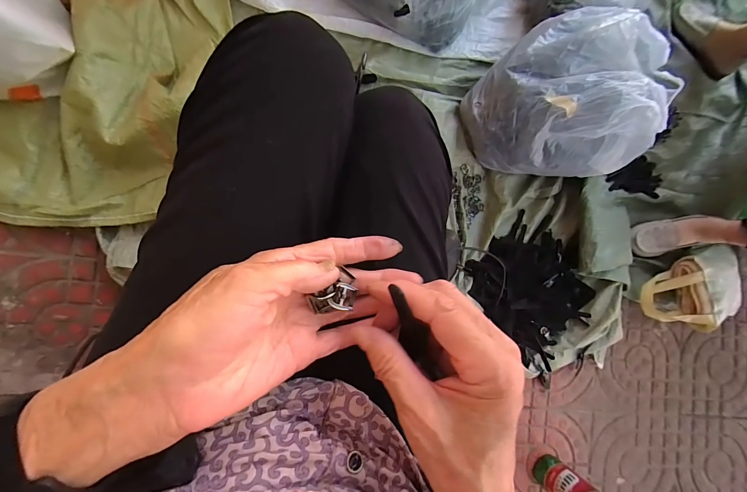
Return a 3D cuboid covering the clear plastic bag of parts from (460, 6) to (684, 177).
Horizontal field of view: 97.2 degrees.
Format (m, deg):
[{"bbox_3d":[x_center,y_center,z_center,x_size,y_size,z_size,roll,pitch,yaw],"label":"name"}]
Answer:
[{"bbox_3d":[0.385,-0.280,0.613,0.355,0.209,0.284,-39,97,-6],"label":"clear plastic bag of parts"}]

